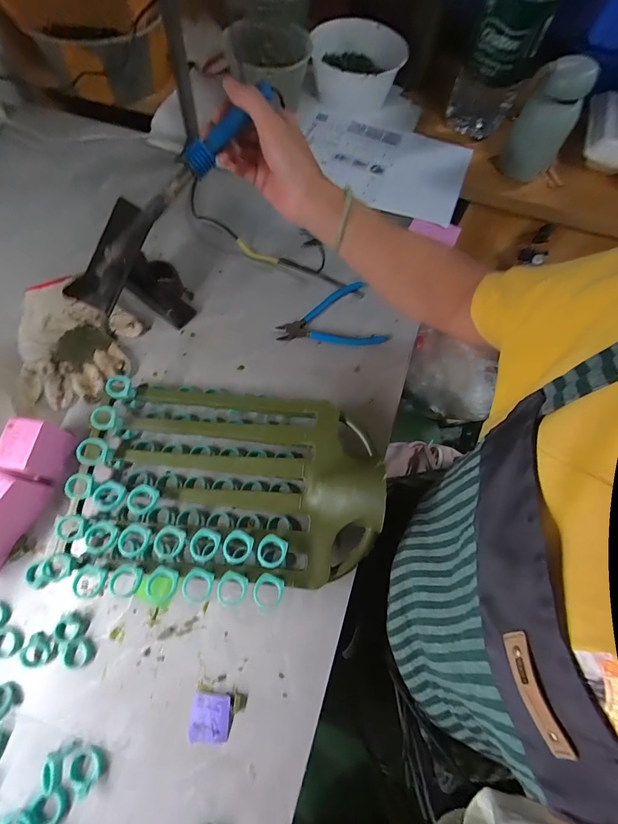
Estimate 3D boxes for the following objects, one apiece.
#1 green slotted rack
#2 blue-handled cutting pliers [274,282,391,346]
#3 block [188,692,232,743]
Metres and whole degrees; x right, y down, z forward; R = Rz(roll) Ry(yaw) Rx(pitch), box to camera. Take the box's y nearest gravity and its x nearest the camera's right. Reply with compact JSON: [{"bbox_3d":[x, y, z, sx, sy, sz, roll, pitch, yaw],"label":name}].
[{"bbox_3d":[-0.086,0.077,0.400,0.321,0.069,0.212,7,69,0],"label":"green slotted rack"},{"bbox_3d":[0.030,-0.134,0.511,0.148,0.021,0.094,-3,69,-4],"label":"blue-handled cutting pliers"},{"bbox_3d":[-0.095,0.293,0.349,0.040,0.005,0.038,2,69,-2],"label":"block"}]

